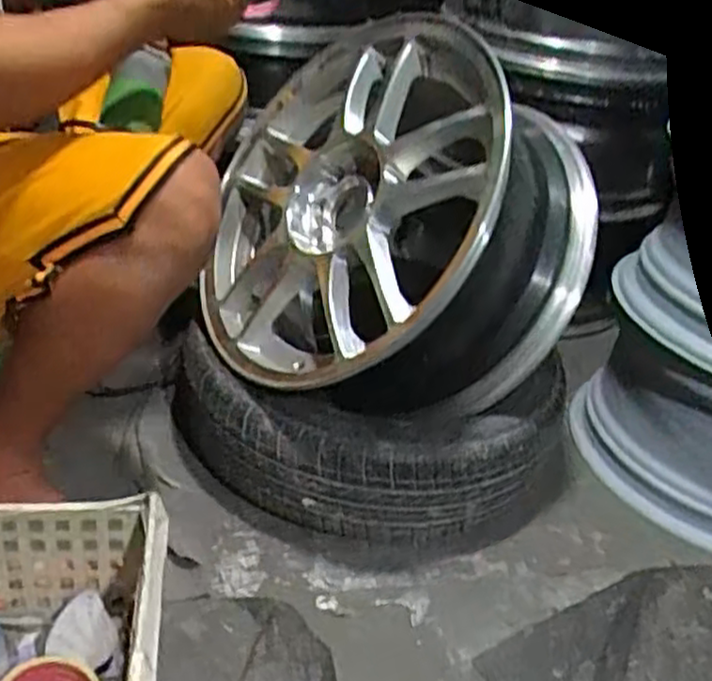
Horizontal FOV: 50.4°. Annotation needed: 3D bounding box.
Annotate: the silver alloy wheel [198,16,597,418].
[{"bbox_3d":[0.030,-0.146,1.015,0.275,0.493,0.520,25,30,-40],"label":"silver alloy wheel"}]

